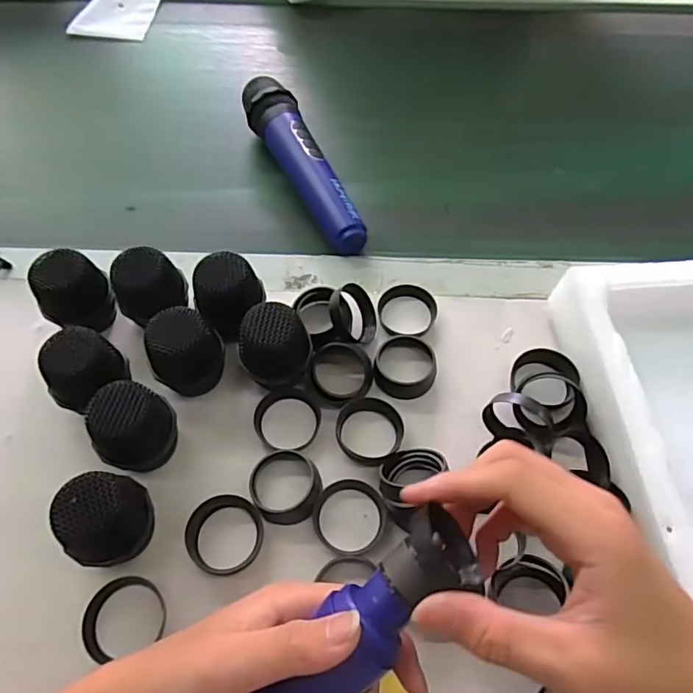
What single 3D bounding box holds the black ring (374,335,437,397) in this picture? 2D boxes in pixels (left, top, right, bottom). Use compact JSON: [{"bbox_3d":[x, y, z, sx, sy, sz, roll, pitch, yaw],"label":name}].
[{"bbox_3d":[0.041,0.011,0.375,0.043,0.013,0.047,0,59,0],"label":"black ring"}]

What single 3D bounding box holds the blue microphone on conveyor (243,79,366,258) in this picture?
[{"bbox_3d":[-0.042,-0.160,0.467,0.048,0.047,0.200,-19,61,-12],"label":"blue microphone on conveyor"}]

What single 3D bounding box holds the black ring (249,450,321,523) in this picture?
[{"bbox_3d":[-0.037,0.087,0.331,0.041,0.015,0.046,-32,65,-18],"label":"black ring"}]

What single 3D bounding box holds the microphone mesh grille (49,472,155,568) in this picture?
[{"bbox_3d":[-0.132,0.100,0.299,0.041,0.060,0.040,-13,60,-8],"label":"microphone mesh grille"}]

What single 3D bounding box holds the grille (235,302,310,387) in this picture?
[{"bbox_3d":[-0.046,0.004,0.353,0.041,0.057,0.037,9,60,5],"label":"grille"}]

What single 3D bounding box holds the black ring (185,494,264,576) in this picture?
[{"bbox_3d":[-0.071,0.110,0.315,0.042,0.018,0.043,0,59,0],"label":"black ring"}]

